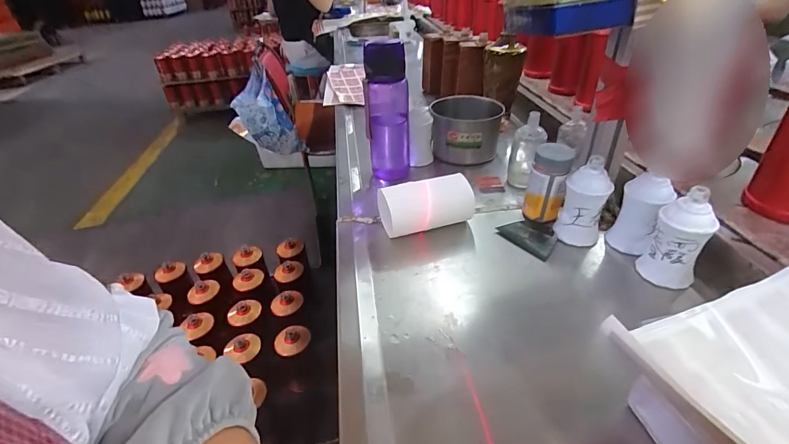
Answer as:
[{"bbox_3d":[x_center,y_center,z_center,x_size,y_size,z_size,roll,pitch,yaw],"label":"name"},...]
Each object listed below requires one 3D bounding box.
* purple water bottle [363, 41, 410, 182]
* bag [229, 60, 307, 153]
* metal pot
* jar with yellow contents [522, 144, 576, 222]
[{"bbox_3d":[-0.013,-0.183,0.658,0.074,0.233,0.075,-3,35,1],"label":"purple water bottle"},{"bbox_3d":[-0.429,-0.350,1.311,0.200,0.285,0.109,-29,42,-30],"label":"bag"},{"bbox_3d":[0.139,-0.177,0.746,0.131,0.099,0.112,0,35,5],"label":"metal pot"},{"bbox_3d":[0.221,-0.056,0.553,0.052,0.106,0.045,11,38,20],"label":"jar with yellow contents"}]

